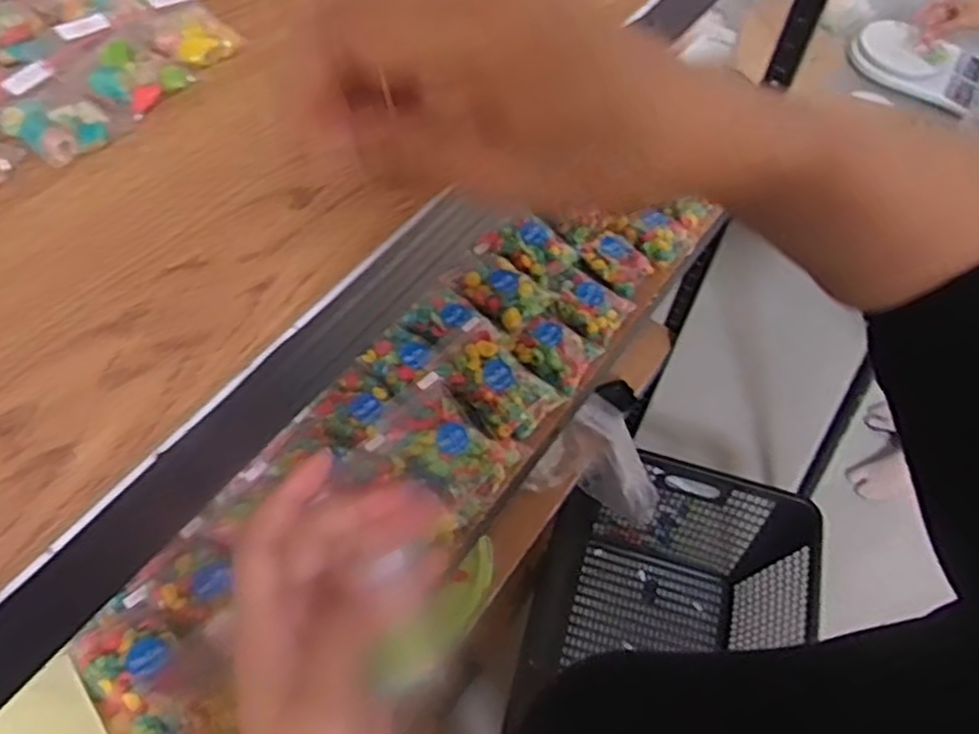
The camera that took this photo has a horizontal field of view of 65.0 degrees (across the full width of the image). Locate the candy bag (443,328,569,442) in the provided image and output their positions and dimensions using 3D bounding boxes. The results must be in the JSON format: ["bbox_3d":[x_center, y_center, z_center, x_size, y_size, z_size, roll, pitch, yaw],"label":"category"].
[{"bbox_3d":[0.010,0.011,0.720,0.098,0.037,0.083,37,63,19],"label":"candy bag"}]

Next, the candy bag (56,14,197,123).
[{"bbox_3d":[-0.152,-0.123,0.312,0.054,0.010,0.035,35,63,18],"label":"candy bag"}]

